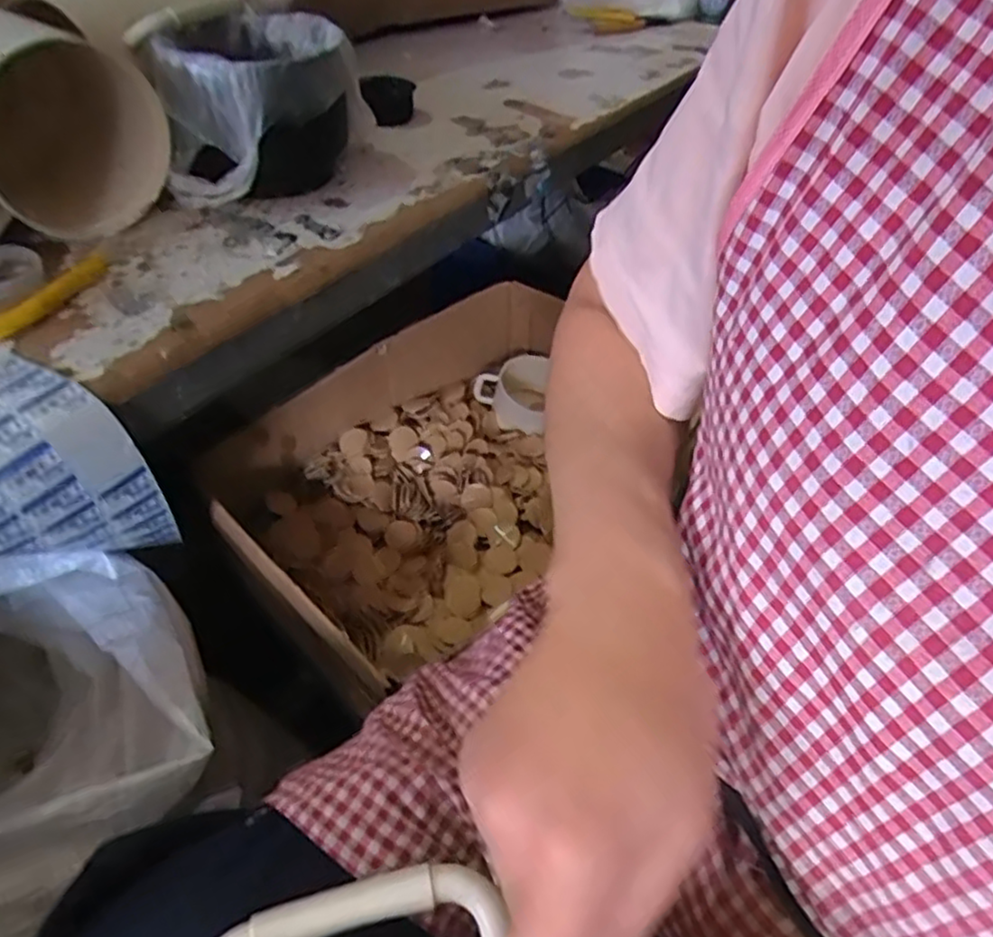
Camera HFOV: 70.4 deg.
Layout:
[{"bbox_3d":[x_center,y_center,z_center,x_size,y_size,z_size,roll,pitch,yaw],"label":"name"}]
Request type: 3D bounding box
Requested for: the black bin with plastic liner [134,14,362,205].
[{"bbox_3d":[-0.191,-0.302,0.588,0.153,0.100,0.161,-4,45,-9],"label":"black bin with plastic liner"}]

